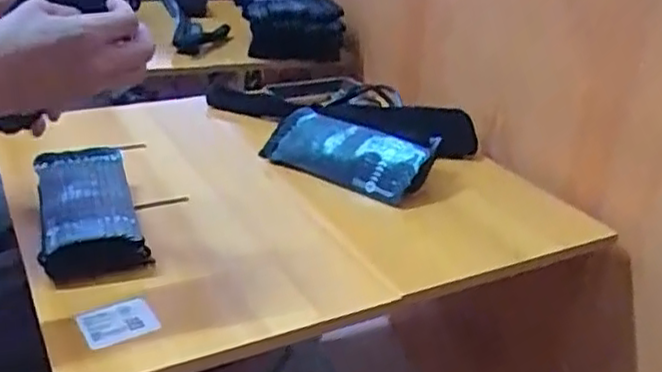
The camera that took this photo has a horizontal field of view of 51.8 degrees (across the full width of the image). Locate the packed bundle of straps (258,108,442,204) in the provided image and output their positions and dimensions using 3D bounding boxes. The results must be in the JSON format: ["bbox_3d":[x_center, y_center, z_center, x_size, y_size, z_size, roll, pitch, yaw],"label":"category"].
[{"bbox_3d":[0.013,-0.034,0.867,0.232,0.081,0.086,18,30,29],"label":"packed bundle of straps"}]

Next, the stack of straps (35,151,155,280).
[{"bbox_3d":[-0.253,0.026,0.708,0.094,0.057,0.201,-8,28,-21],"label":"stack of straps"}]

